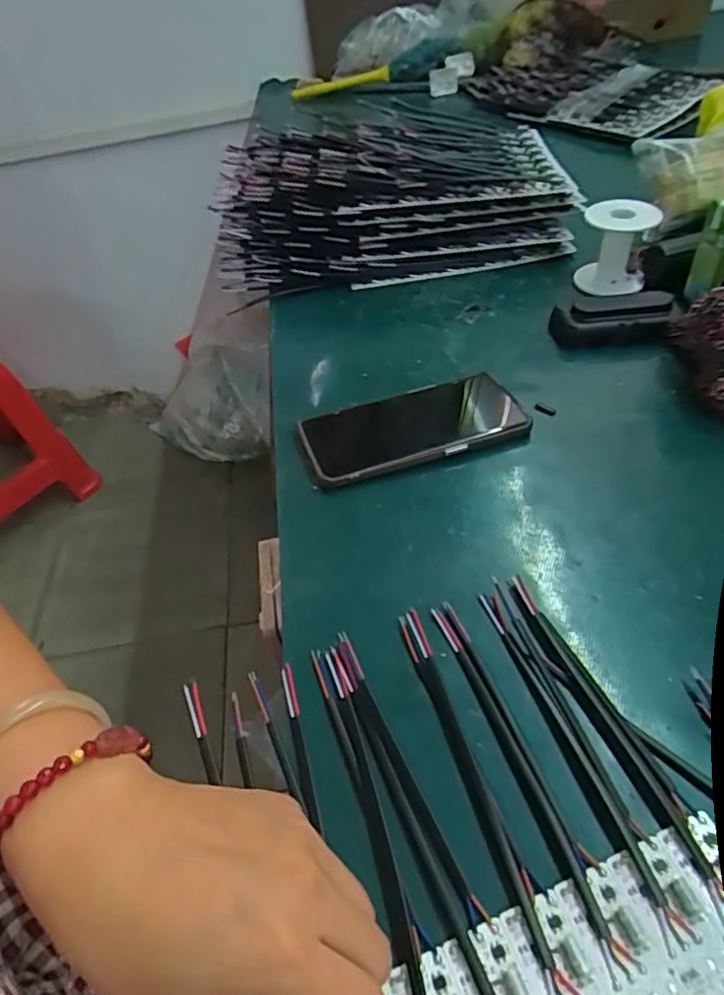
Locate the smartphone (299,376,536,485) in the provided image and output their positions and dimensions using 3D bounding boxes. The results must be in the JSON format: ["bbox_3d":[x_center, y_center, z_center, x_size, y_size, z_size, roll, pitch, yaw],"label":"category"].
[{"bbox_3d":[0.037,-0.053,0.451,0.158,0.015,0.073,-15,48,-10],"label":"smartphone"}]

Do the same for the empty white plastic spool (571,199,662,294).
[{"bbox_3d":[0.237,-0.235,0.566,0.062,0.075,0.059,7,48,11],"label":"empty white plastic spool"}]

